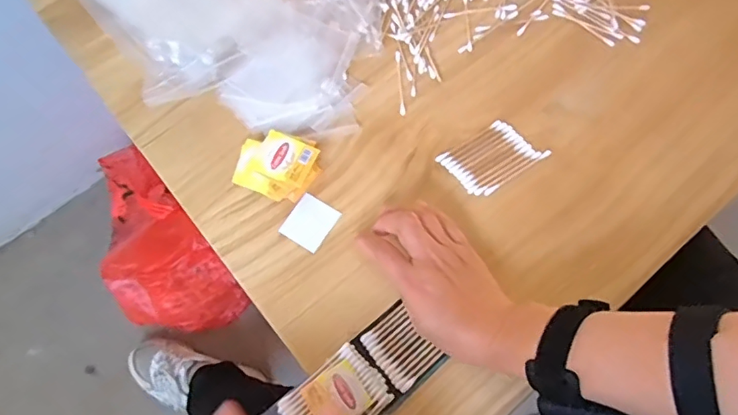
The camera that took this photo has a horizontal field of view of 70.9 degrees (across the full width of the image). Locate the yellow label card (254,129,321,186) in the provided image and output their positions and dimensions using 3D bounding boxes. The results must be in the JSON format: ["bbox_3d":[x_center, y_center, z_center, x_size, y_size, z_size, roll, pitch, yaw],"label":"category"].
[{"bbox_3d":[-0.073,-0.043,0.451,0.048,0.004,0.041,22,69,6],"label":"yellow label card"}]

